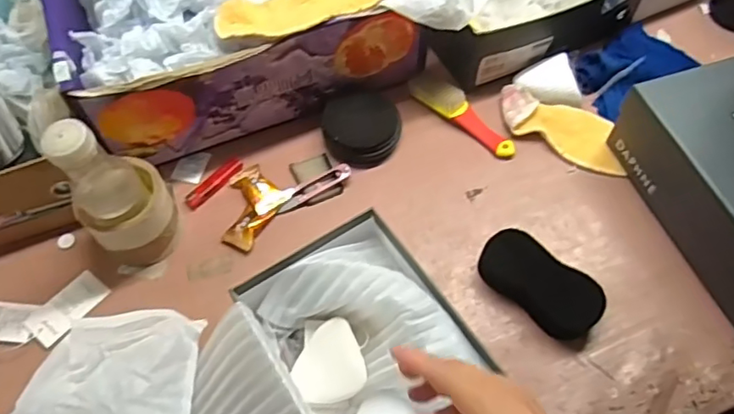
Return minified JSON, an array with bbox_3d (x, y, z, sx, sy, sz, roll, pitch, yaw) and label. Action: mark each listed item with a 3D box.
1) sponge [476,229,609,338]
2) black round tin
[{"bbox_3d":[0.175,0.074,0.596,0.062,0.044,0.129,-38,66,-19],"label":"sponge"},{"bbox_3d":[-0.005,-0.096,0.702,0.094,0.035,0.087,-1,60,1],"label":"black round tin"}]

